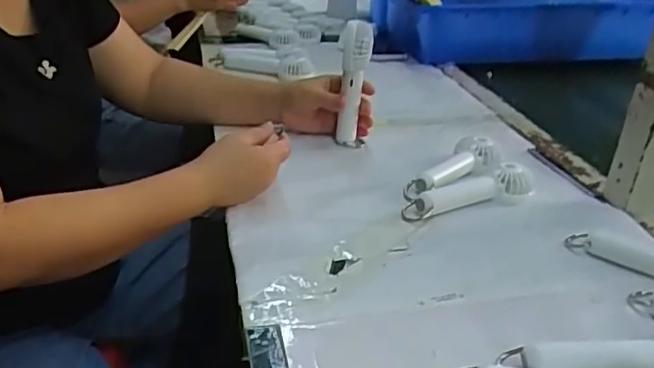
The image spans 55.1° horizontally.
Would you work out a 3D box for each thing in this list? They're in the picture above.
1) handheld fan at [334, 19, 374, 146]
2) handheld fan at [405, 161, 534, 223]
[{"bbox_3d":[0.032,-0.115,0.752,0.035,0.152,0.036,8,28,10],"label":"handheld fan"},{"bbox_3d":[0.149,0.006,0.659,0.155,0.030,0.045,-8,29,-19],"label":"handheld fan"}]

